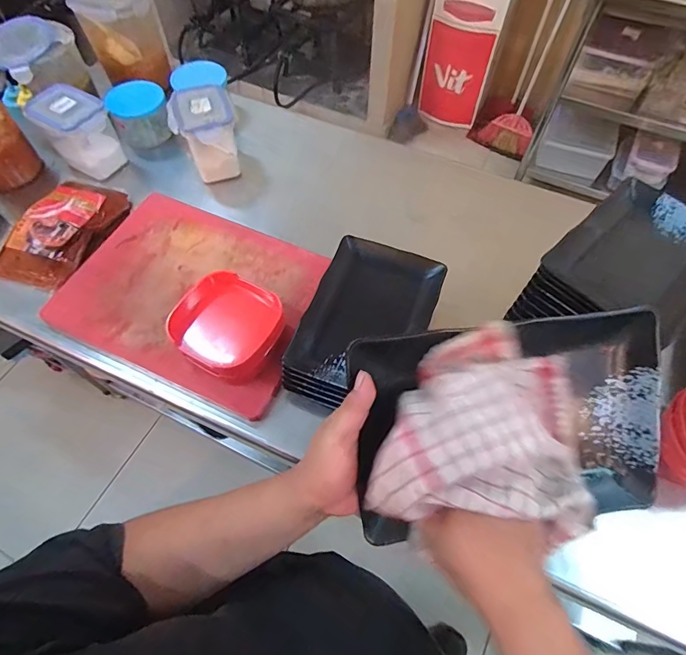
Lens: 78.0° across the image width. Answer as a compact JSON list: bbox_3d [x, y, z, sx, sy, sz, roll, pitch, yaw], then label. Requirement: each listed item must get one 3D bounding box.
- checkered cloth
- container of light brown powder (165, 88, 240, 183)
[{"bbox_3d":[0.112,0.083,0.327,0.168,0.083,0.135,7,61,4],"label":"checkered cloth"},{"bbox_3d":[-0.255,-0.362,0.797,0.106,0.125,0.111,-20,63,-11],"label":"container of light brown powder"}]

